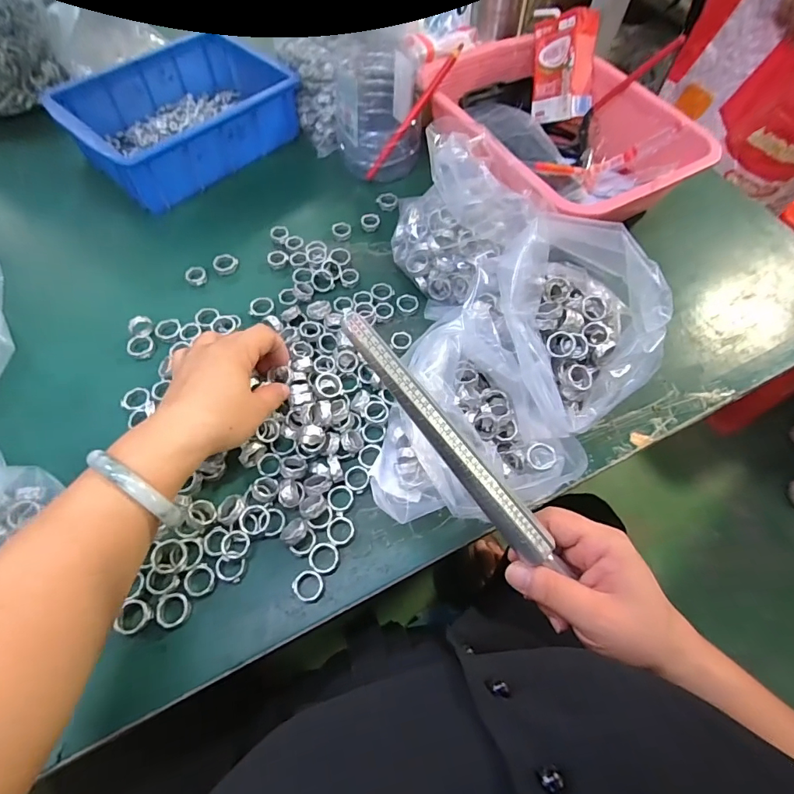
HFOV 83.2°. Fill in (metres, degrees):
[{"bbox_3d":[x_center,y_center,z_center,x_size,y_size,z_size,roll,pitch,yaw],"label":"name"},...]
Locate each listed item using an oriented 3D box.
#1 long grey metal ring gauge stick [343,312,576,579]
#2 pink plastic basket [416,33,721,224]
[{"bbox_3d":[0.038,0.037,0.244,0.201,0.010,0.018,50,64,-17],"label":"long grey metal ring gauge stick"},{"bbox_3d":[0.177,-0.307,0.522,0.232,0.075,0.307,-21,64,-14],"label":"pink plastic basket"}]

